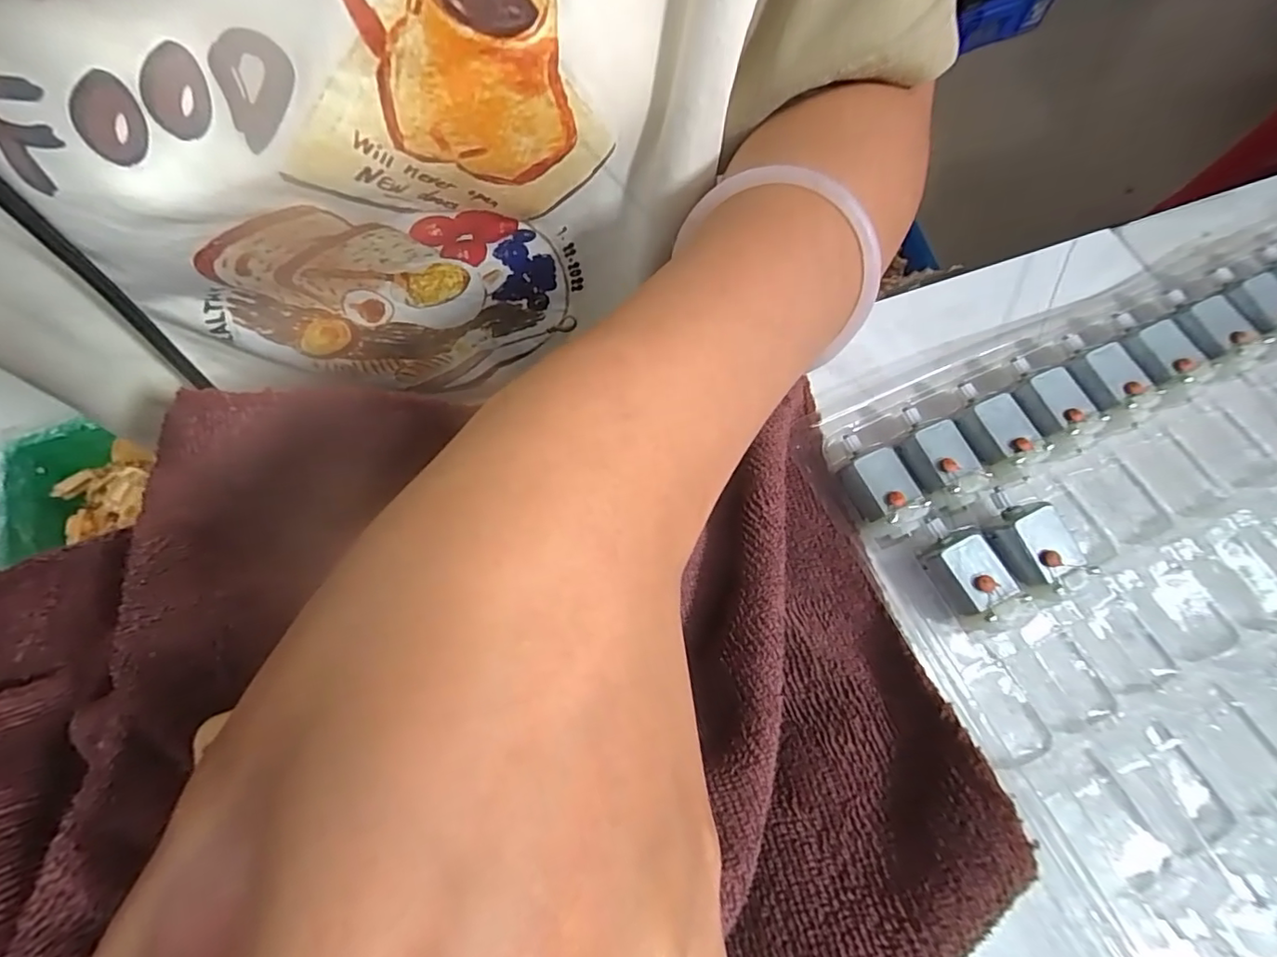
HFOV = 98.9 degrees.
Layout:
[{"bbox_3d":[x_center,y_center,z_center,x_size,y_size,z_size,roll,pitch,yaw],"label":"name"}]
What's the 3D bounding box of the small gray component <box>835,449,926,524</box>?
[{"bbox_3d":[0.075,0.004,0.168,0.017,0.011,0.023,-25,70,-8],"label":"small gray component"}]

